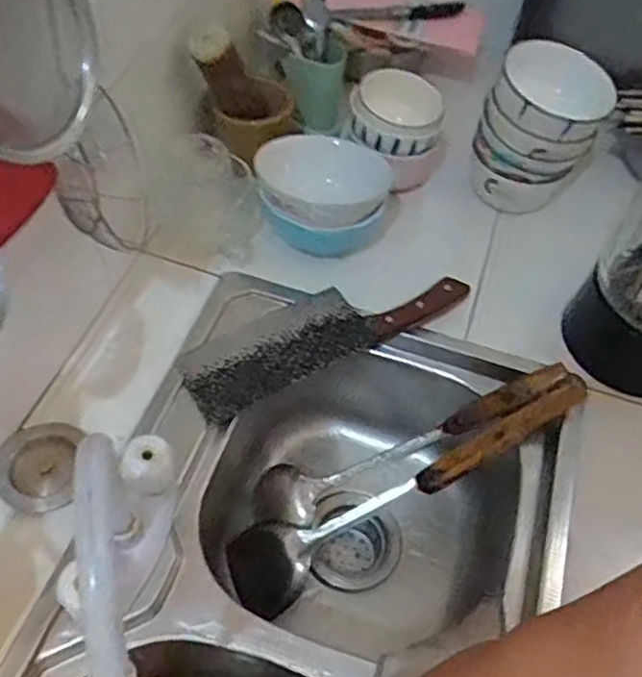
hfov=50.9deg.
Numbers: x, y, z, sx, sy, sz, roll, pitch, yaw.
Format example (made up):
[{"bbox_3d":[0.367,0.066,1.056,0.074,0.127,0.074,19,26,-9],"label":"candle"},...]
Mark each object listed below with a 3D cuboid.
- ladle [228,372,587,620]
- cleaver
[{"bbox_3d":[0.084,0.153,0.679,0.407,0.066,0.080,-32,59,9],"label":"ladle"},{"bbox_3d":[0.003,-0.010,0.692,0.295,0.019,0.080,-26,75,-13],"label":"cleaver"}]

